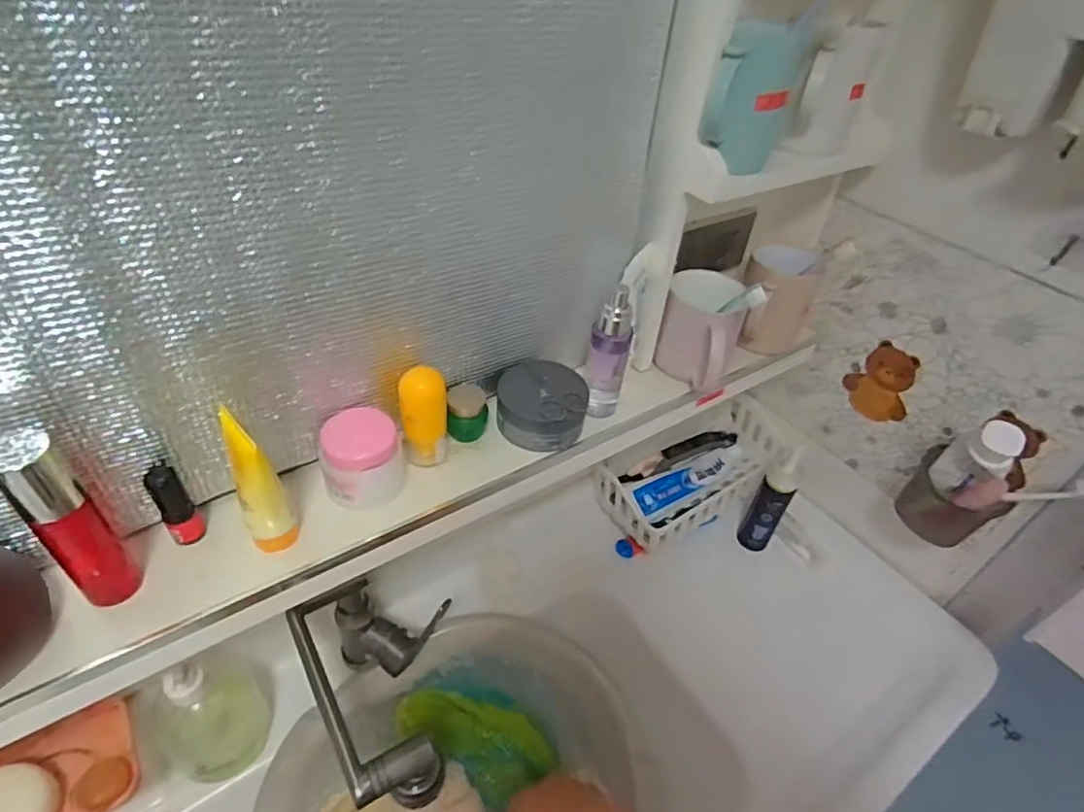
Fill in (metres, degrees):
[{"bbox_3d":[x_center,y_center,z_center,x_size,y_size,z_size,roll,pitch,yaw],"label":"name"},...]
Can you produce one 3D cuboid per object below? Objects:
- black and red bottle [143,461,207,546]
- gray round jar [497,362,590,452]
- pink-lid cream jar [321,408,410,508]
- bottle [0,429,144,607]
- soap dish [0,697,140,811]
[{"bbox_3d":[-0.259,0.069,0.421,0.021,0.063,0.024,-25,50,-30],"label":"black and red bottle"},{"bbox_3d":[0.000,-0.002,0.547,0.080,0.042,0.080,3,42,-3],"label":"gray round jar"},{"bbox_3d":[-0.138,0.041,0.461,0.063,0.060,0.051,-7,43,-15],"label":"pink-lid cream jar"},{"bbox_3d":[-0.293,0.072,0.370,0.037,0.136,0.031,35,49,28],"label":"bottle"},{"bbox_3d":[-0.391,0.295,0.466,0.123,0.031,0.088,-20,48,-26],"label":"soap dish"}]

